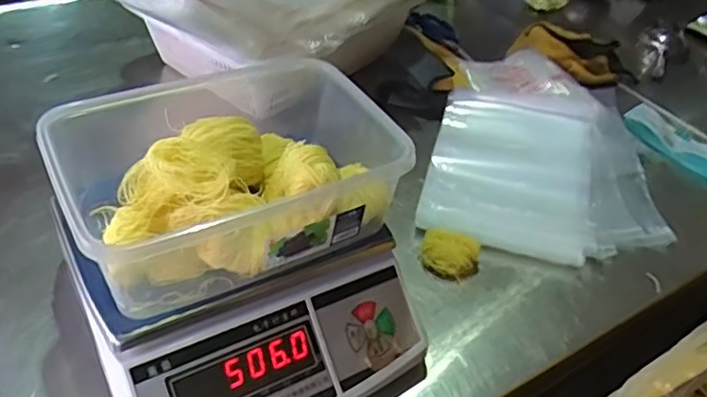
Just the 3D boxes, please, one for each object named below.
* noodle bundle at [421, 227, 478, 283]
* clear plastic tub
[{"bbox_3d":[0.107,0.058,0.697,0.059,0.036,0.067,-20,49,-28],"label":"noodle bundle"},{"bbox_3d":[-0.105,-0.020,0.534,0.272,0.105,0.172,-16,47,-24],"label":"clear plastic tub"}]

